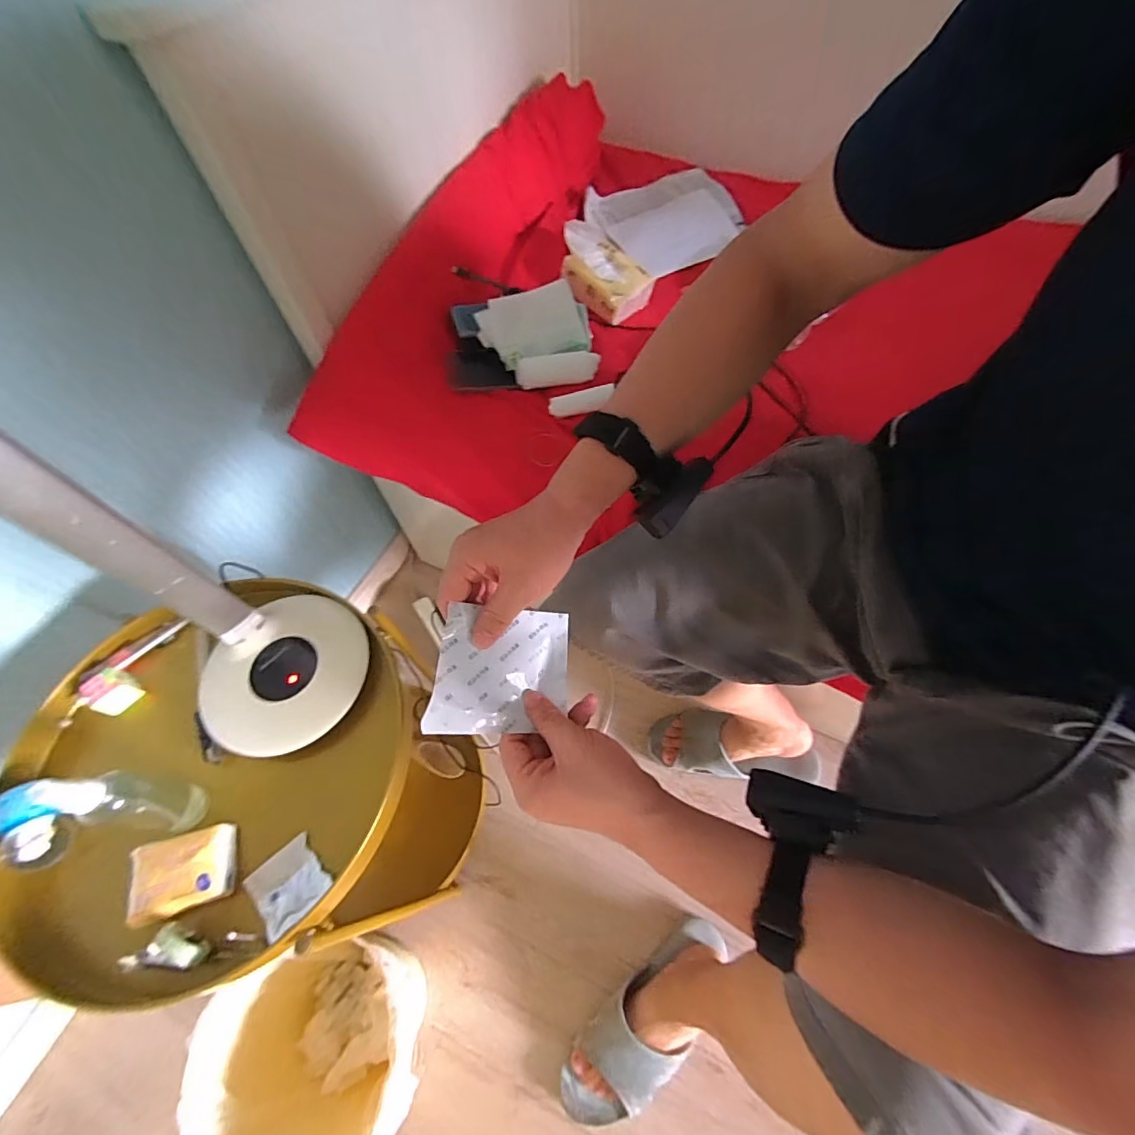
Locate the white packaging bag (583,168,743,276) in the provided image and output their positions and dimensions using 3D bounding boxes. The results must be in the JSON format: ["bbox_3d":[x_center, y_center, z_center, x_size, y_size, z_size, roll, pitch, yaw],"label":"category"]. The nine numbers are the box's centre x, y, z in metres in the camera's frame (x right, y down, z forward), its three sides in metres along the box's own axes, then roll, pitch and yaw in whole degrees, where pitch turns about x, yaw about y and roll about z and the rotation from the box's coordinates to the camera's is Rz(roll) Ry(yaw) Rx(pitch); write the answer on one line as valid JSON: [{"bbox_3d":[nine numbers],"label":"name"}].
[{"bbox_3d":[0.183,-0.627,0.904,0.278,0.063,0.223,-19,62,-10],"label":"white packaging bag"}]

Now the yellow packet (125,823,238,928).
[{"bbox_3d":[-0.326,0.257,0.421,0.080,0.017,0.057,-17,61,-7],"label":"yellow packet"}]

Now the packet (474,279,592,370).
[{"bbox_3d":[-0.046,-0.351,0.721,0.156,0.017,0.095,-16,102,-3],"label":"packet"}]

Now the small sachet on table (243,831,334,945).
[{"bbox_3d":[-0.238,0.270,0.425,0.054,0.012,0.059,-39,66,-18],"label":"small sachet on table"}]

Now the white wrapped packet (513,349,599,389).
[{"bbox_3d":[-0.015,-0.291,0.734,0.119,0.022,0.044,-10,98,-3],"label":"white wrapped packet"}]

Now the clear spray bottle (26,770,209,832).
[{"bbox_3d":[-0.349,0.188,0.402,0.032,0.141,0.038,0,60,3],"label":"clear spray bottle"}]

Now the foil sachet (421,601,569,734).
[{"bbox_3d":[-0.051,0.081,0.398,0.111,0.010,0.096,9,73,-28],"label":"foil sachet"}]

